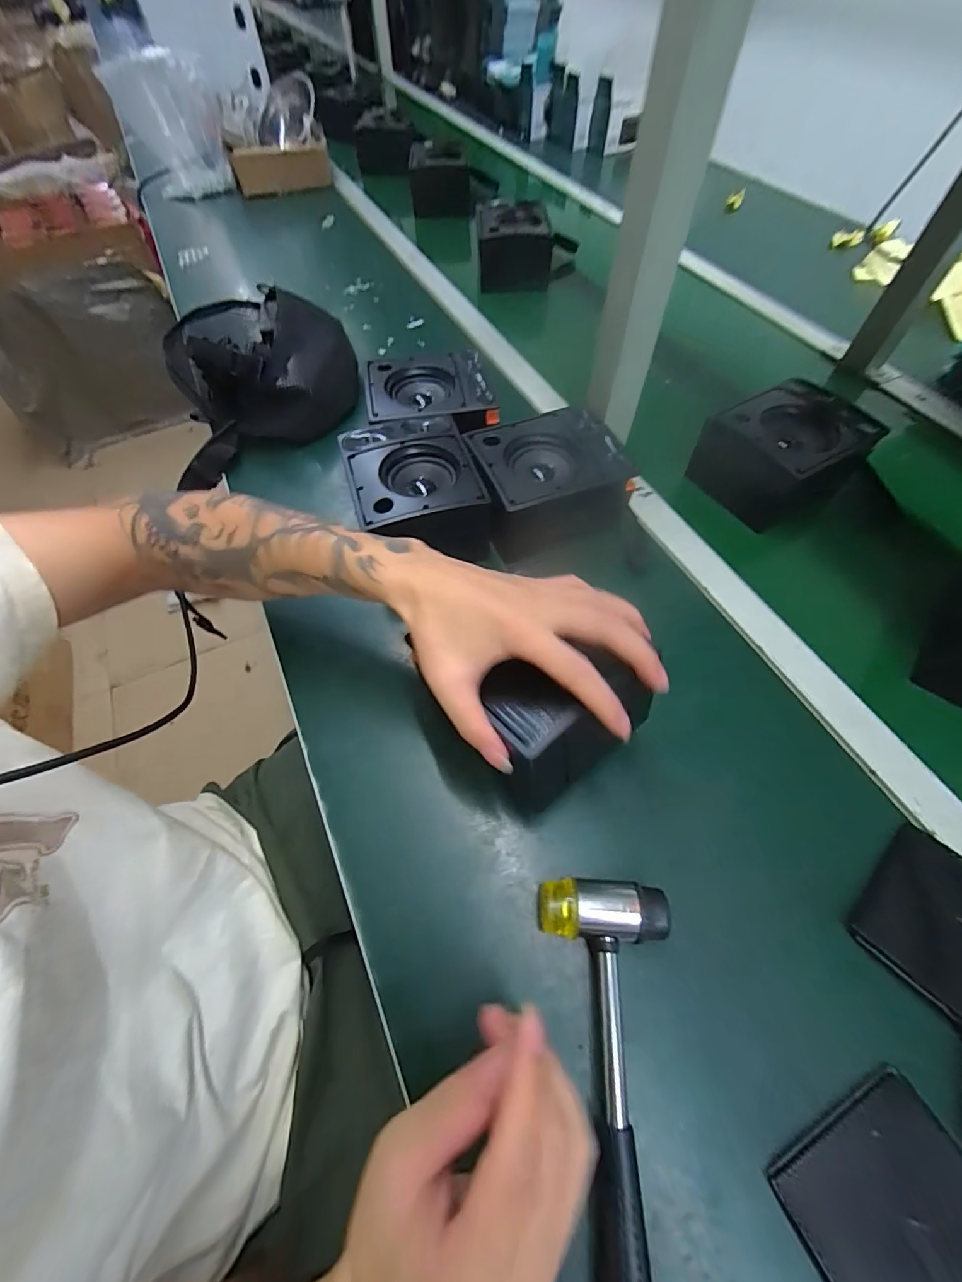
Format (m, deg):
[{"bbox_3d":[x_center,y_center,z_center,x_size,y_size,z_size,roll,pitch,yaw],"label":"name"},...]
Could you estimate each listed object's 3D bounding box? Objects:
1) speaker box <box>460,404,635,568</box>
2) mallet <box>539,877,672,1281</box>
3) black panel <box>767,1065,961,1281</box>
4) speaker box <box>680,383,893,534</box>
[{"bbox_3d":[0.070,-0.162,0.487,0.145,0.090,0.130,-16,60,-7],"label":"speaker box"},{"bbox_3d":[0.081,0.270,0.250,0.078,0.032,0.248,-1,60,1],"label":"mallet"},{"bbox_3d":[0.226,0.309,0.230,0.100,0.011,0.109,-24,62,-12],"label":"black panel"},{"bbox_3d":[0.330,-0.202,0.517,0.121,0.102,0.119,-28,63,-14],"label":"speaker box"}]

